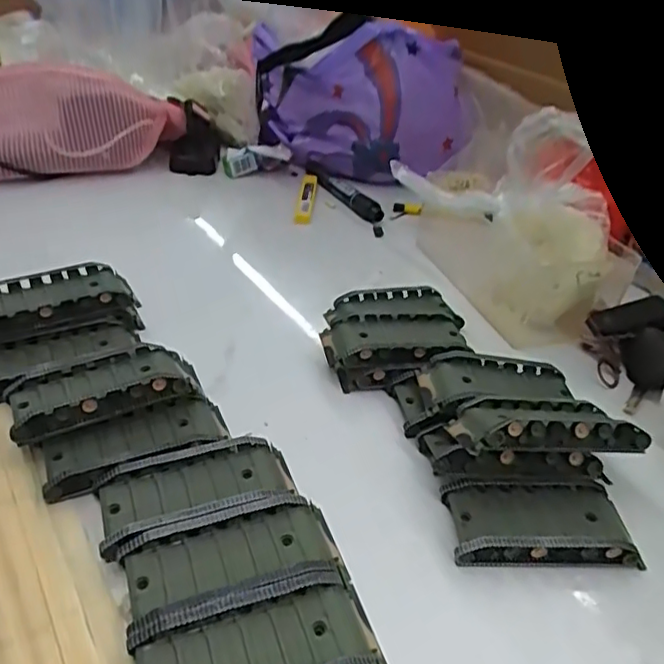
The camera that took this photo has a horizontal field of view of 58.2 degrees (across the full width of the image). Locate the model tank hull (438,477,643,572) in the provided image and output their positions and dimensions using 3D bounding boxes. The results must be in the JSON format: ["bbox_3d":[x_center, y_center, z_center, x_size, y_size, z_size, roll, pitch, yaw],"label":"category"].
[{"bbox_3d":[0.107,0.099,0.307,0.091,0.021,0.041,4,36,-4],"label":"model tank hull"}]

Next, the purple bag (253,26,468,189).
[{"bbox_3d":[0.030,-0.256,0.664,0.243,0.151,0.083,9,36,4],"label":"purple bag"}]

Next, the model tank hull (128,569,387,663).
[{"bbox_3d":[-0.028,0.129,0.240,0.095,0.020,0.043,-10,39,-22],"label":"model tank hull"}]

